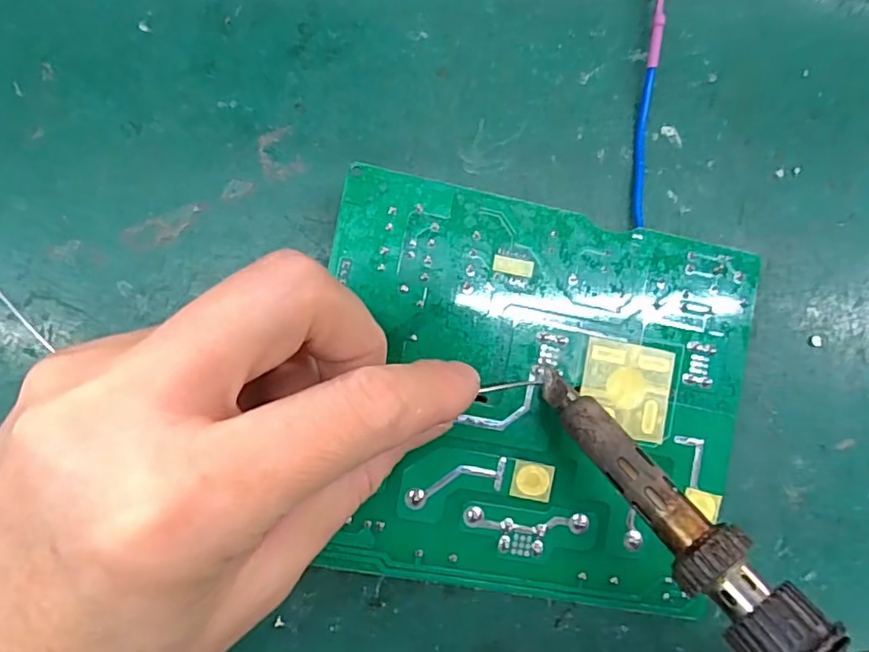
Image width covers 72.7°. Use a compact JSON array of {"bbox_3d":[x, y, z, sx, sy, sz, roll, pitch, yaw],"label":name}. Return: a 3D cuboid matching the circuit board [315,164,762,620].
[{"bbox_3d":[0.030,0.022,0.172,0.125,0.006,0.112,10,87,-7],"label":"circuit board"}]

